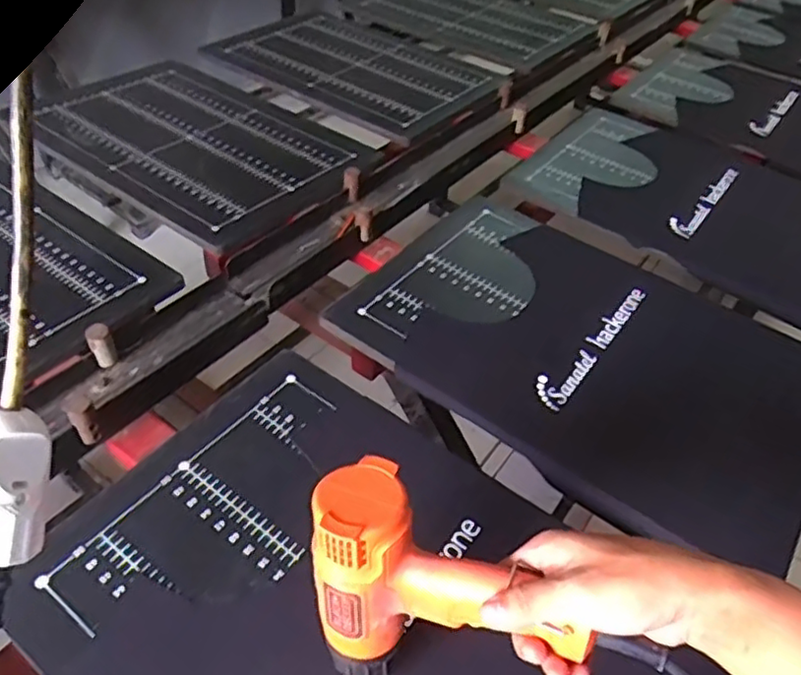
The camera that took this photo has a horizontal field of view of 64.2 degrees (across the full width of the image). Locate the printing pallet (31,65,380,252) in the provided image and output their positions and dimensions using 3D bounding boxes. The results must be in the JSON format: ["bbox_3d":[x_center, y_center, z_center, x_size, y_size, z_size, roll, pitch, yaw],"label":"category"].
[{"bbox_3d":[-0.369,-0.366,1.145,0.614,0.019,0.378,31,50,24],"label":"printing pallet"}]

